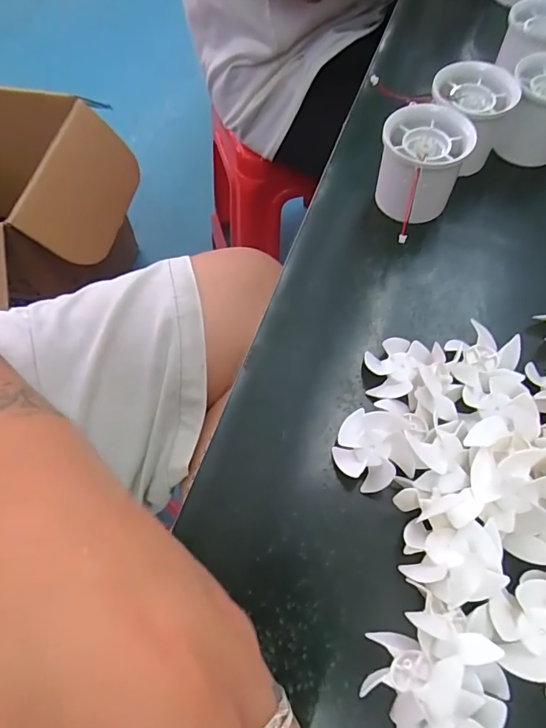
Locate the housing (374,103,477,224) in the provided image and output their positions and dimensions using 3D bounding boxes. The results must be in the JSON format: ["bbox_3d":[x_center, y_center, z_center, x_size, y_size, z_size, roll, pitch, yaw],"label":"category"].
[{"bbox_3d":[0.095,-0.125,0.303,0.052,0.055,0.059,18,64,10],"label":"housing"}]

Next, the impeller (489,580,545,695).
[{"bbox_3d":[0.113,0.113,0.194,0.035,0.017,0.040,29,66,15],"label":"impeller"}]

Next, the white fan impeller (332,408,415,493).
[{"bbox_3d":[0.052,0.045,0.237,0.037,0.022,0.037,-2,62,0],"label":"white fan impeller"}]

